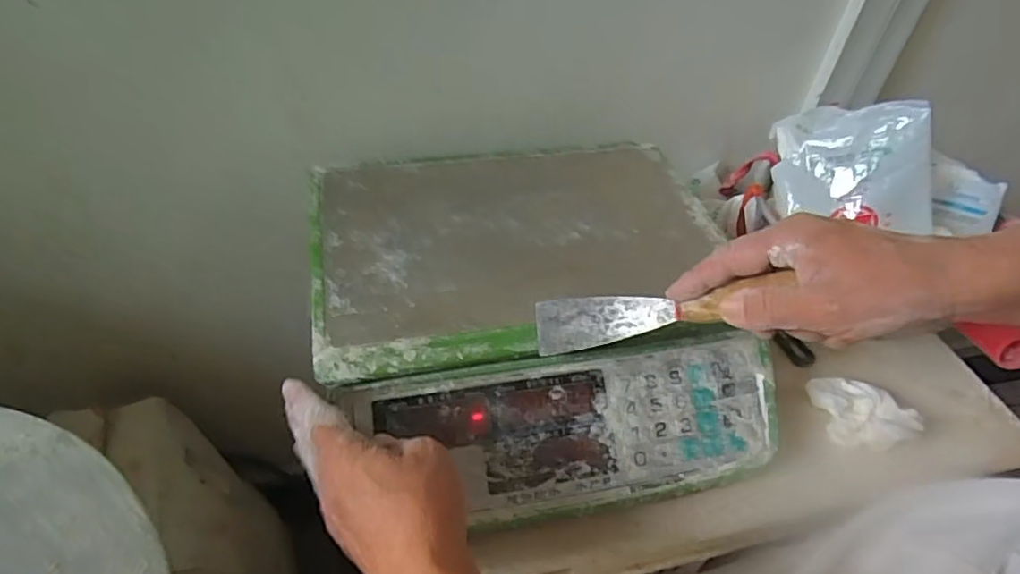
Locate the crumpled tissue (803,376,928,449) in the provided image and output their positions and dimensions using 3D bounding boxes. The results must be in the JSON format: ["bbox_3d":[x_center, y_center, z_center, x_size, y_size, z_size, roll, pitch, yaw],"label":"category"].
[{"bbox_3d":[0.286,0.099,0.480,0.060,0.029,0.066,-1,42,-6],"label":"crumpled tissue"}]

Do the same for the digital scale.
[{"bbox_3d":[0.016,0.014,0.467,0.313,0.093,0.299,-6,43,-12],"label":"digital scale"}]

